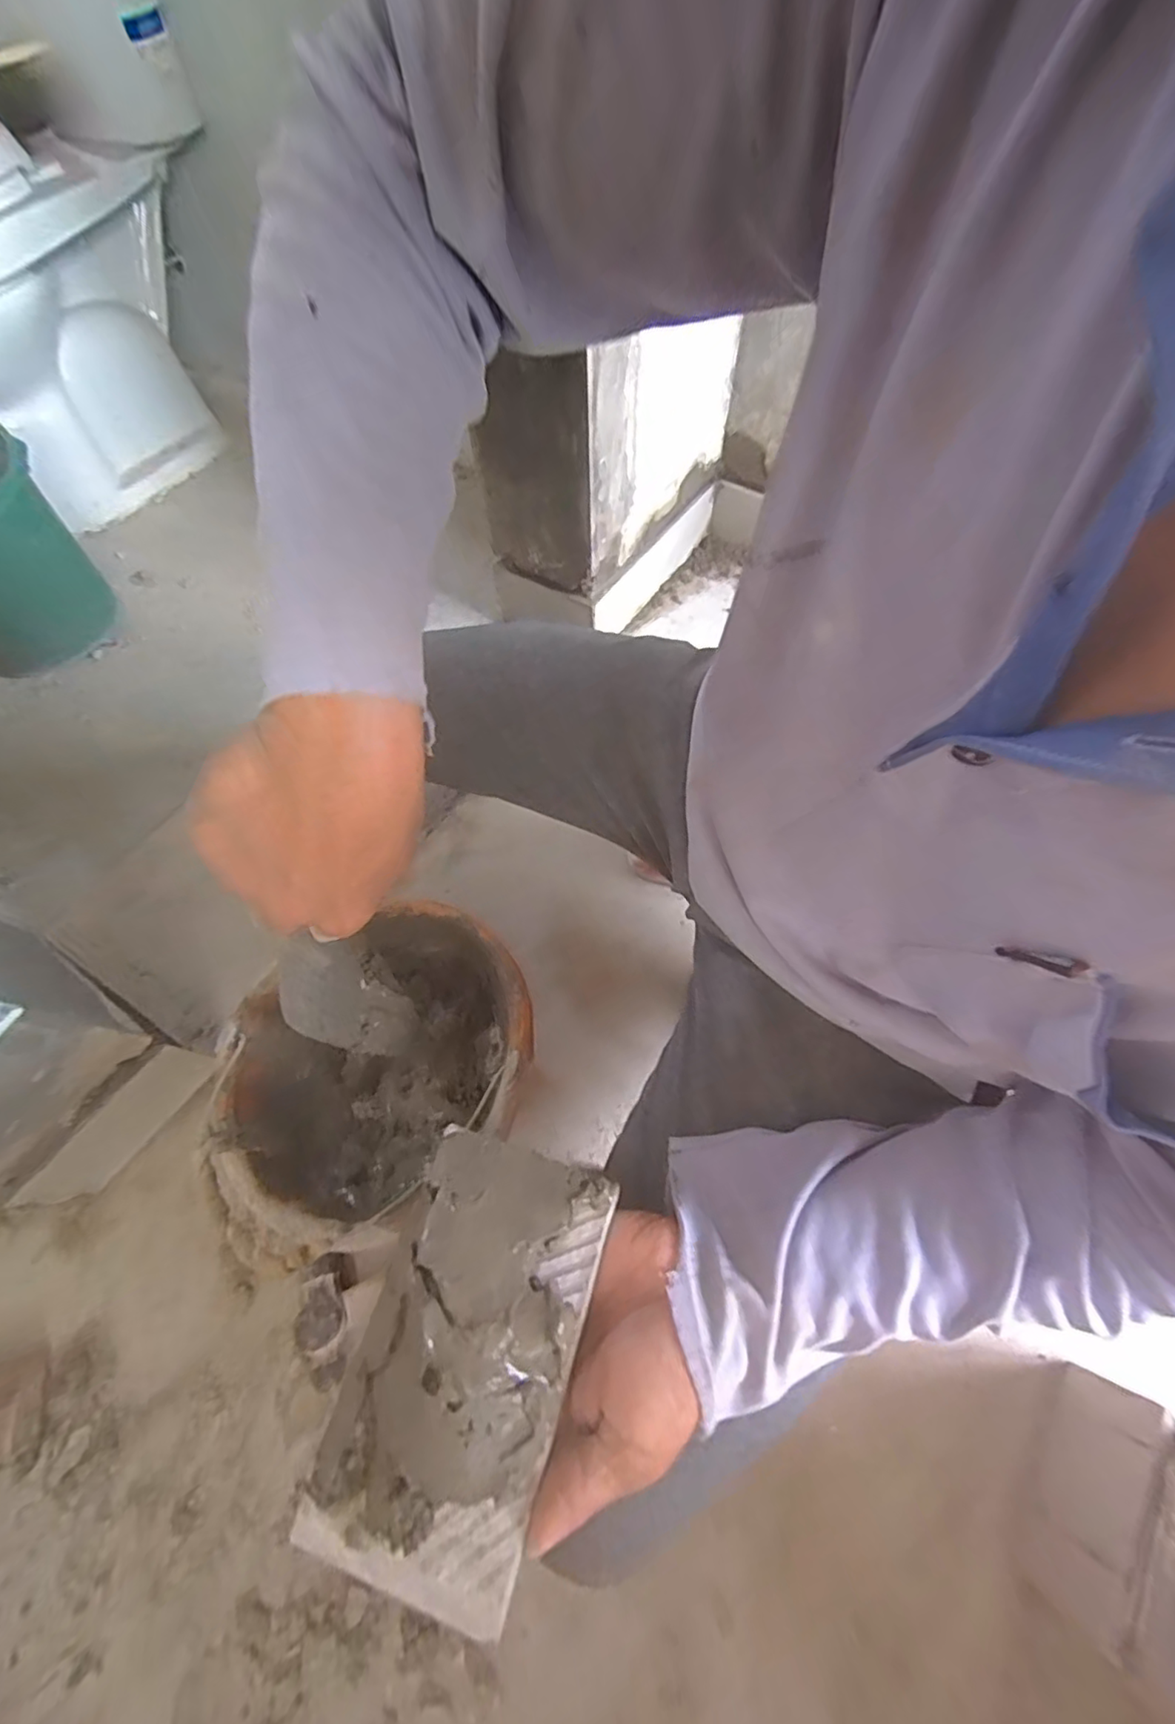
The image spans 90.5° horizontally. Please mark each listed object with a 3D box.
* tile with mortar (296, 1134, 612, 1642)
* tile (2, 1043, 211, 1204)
[{"bbox_3d":[-0.054,0.210,0.249,0.091,0.042,0.161,16,65,8],"label":"tile with mortar"},{"bbox_3d":[-0.437,0.250,0.555,0.013,0.088,0.158,34,68,15],"label":"tile"}]

